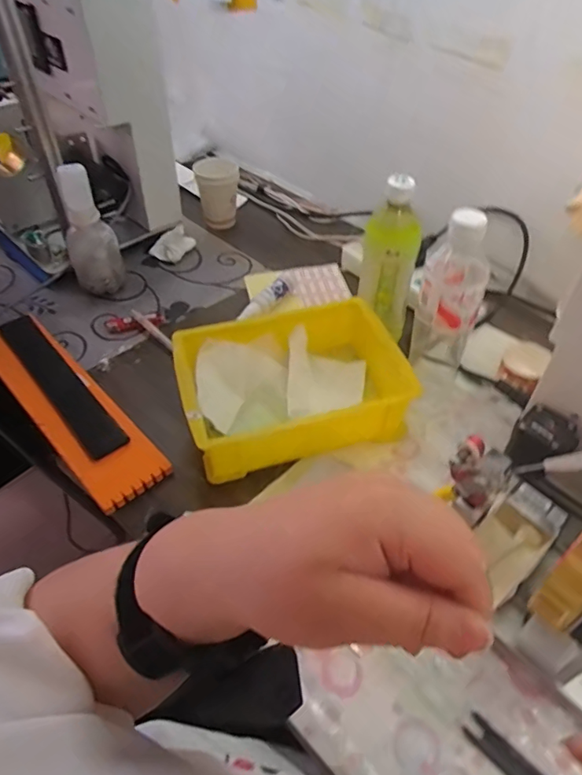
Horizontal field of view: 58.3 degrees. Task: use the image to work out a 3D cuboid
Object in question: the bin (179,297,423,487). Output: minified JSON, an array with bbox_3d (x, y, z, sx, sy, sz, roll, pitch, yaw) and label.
[{"bbox_3d":[0.002,-0.010,0.608,0.252,0.070,0.192,-11,47,-11],"label":"bin"}]

